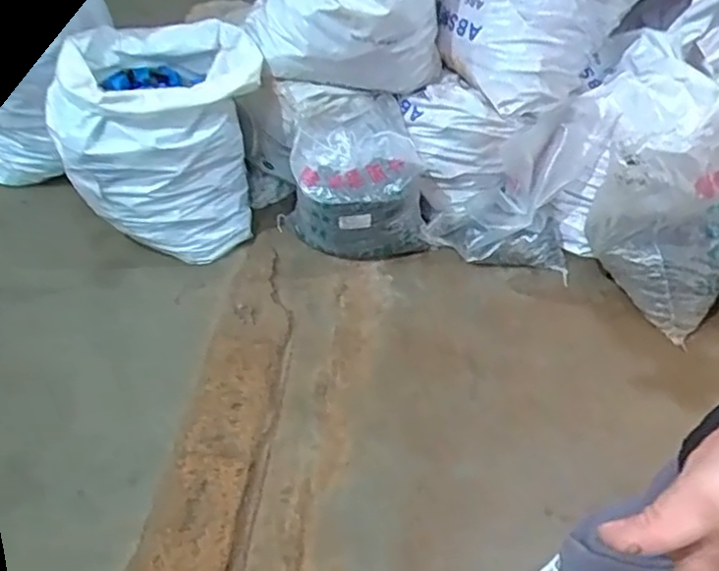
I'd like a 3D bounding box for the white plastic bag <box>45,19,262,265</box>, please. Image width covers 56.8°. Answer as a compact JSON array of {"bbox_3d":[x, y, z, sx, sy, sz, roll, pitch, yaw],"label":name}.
[{"bbox_3d":[-0.389,-0.291,1.330,0.352,0.315,0.349,2,40,-6],"label":"white plastic bag"}]

